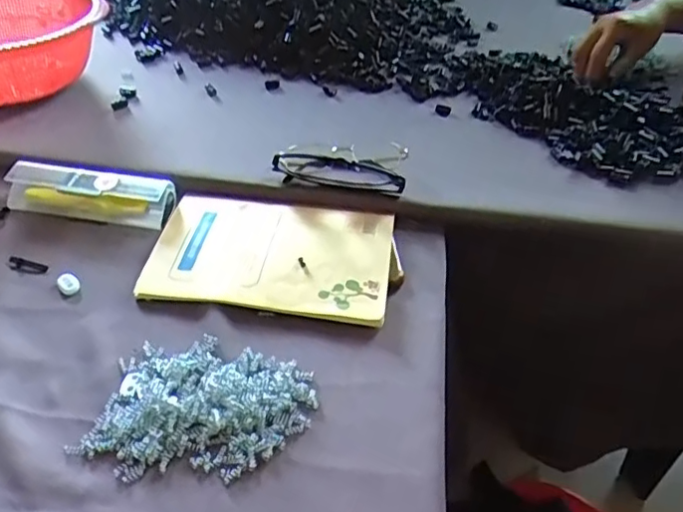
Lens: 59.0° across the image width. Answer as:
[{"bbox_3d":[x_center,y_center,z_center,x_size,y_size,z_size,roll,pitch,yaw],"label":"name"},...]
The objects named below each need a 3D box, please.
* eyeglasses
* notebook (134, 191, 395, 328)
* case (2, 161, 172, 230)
[{"bbox_3d":[0.001,-0.093,0.607,0.128,0.033,0.063,10,43,8],"label":"eyeglasses"},{"bbox_3d":[-0.060,-0.005,0.533,0.202,0.017,0.134,7,42,5],"label":"notebook"},{"bbox_3d":[-0.238,-0.060,0.572,0.151,0.032,0.038,8,42,7],"label":"case"}]

